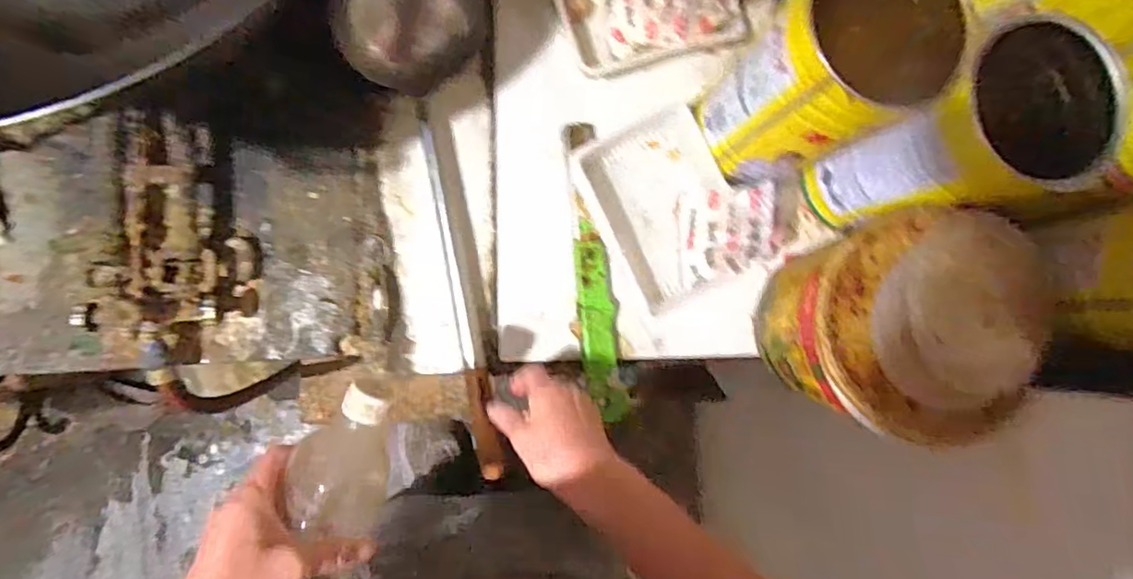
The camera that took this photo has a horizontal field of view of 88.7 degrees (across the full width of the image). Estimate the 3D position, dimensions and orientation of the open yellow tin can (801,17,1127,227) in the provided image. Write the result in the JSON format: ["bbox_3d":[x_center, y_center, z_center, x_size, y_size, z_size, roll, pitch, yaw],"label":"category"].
[{"bbox_3d":[0.330,-0.125,0.509,0.124,0.204,0.113,1,85,-7],"label":"open yellow tin can"}]

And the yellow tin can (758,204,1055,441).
[{"bbox_3d":[0.288,0.033,0.520,0.173,0.156,0.179,1,85,-7],"label":"yellow tin can"}]

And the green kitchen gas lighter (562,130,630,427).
[{"bbox_3d":[0.028,-0.017,0.585,0.046,0.015,0.297,-5,86,-7],"label":"green kitchen gas lighter"}]

